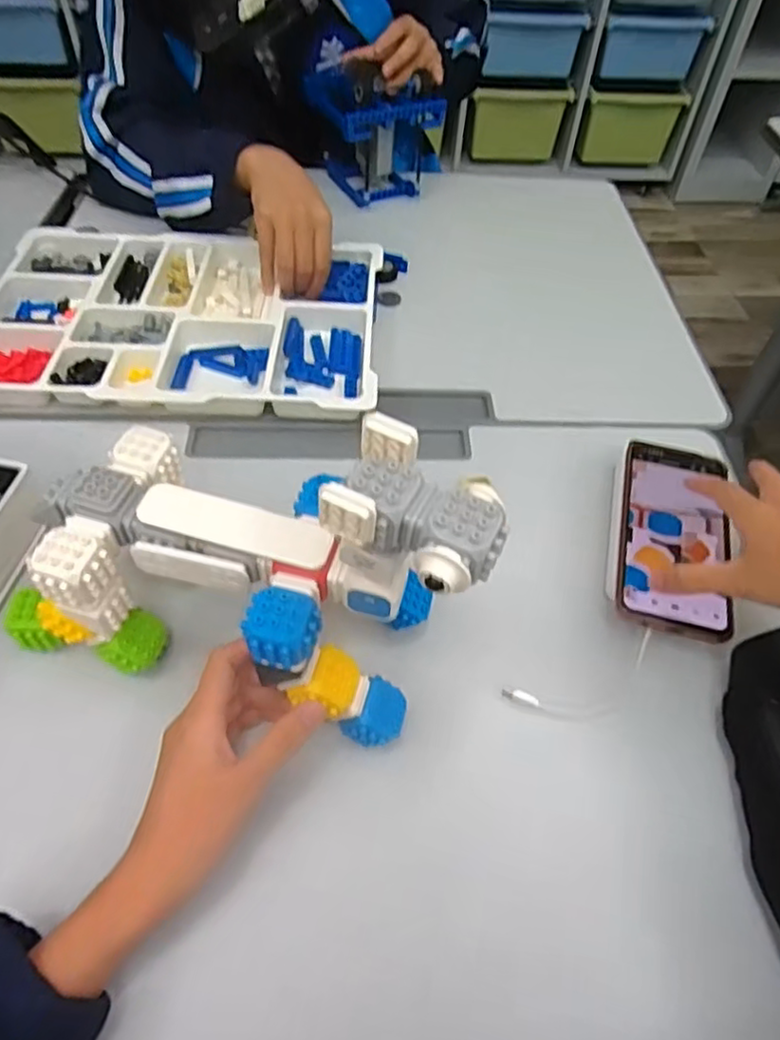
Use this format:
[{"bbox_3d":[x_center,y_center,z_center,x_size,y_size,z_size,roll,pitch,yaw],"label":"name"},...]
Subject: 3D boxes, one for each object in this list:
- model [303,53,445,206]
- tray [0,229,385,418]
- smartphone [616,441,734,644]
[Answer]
[{"bbox_3d":[-0.023,-0.481,0.818,0.127,0.125,0.125,-22,56,-18],"label":"model"},{"bbox_3d":[-0.200,-0.201,0.651,0.370,0.032,0.269,2,52,-1],"label":"tray"},{"bbox_3d":[0.206,0.007,0.482,0.073,0.011,0.164,12,55,6],"label":"smartphone"}]

